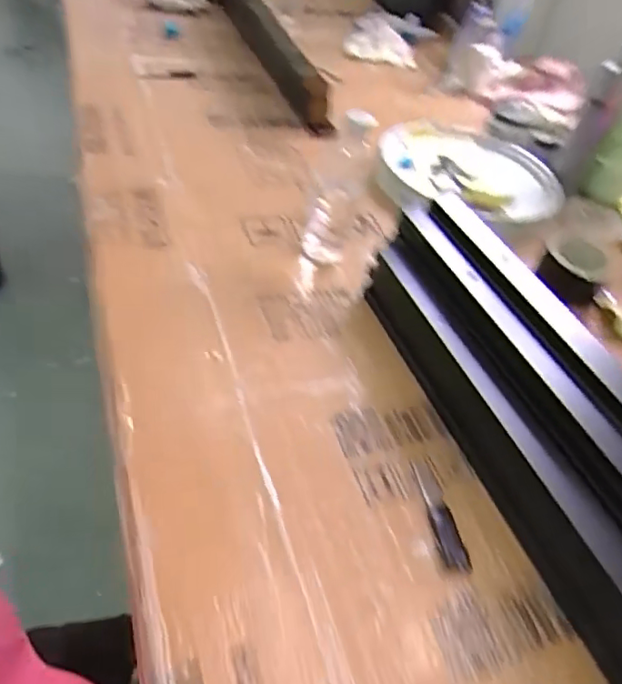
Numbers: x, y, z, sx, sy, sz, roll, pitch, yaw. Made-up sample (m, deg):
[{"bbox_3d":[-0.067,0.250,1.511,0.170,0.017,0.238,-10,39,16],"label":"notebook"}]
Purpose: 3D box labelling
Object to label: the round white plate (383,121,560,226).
[{"bbox_3d":[0.251,-0.275,0.871,0.251,0.026,0.243,2,46,-12],"label":"round white plate"}]

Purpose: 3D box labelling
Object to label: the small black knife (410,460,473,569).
[{"bbox_3d":[0.115,0.153,0.496,0.023,0.004,0.100,-1,47,-15],"label":"small black knife"}]

